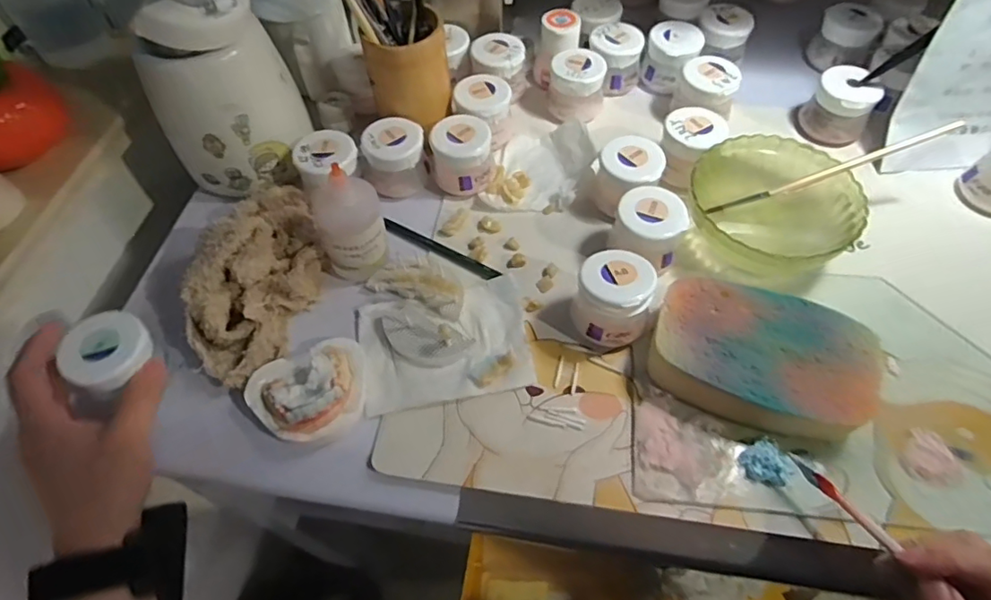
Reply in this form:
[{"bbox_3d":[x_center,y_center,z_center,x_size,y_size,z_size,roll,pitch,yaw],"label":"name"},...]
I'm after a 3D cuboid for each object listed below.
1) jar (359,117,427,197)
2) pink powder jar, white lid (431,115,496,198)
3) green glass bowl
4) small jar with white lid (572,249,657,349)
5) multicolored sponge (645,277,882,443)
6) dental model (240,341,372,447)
[{"bbox_3d":[-0.086,-0.124,0.486,0.054,0.045,0.044,-18,58,-10],"label":"jar"},{"bbox_3d":[-0.027,-0.123,0.481,0.052,0.048,0.048,-1,57,2],"label":"pink powder jar, white lid"},{"bbox_3d":[0.214,-0.070,0.441,0.119,0.044,0.122,-1,57,2],"label":"green glass bowl"},{"bbox_3d":[0.083,-0.002,0.392,0.050,0.049,0.050,-1,57,2],"label":"small jar with white lid"},{"bbox_3d":[0.174,0.040,0.371,0.137,0.032,0.098,12,58,10],"label":"multicolored sponge"},{"bbox_3d":[-0.126,0.063,0.380,0.078,0.027,0.066,-16,58,-8],"label":"dental model"}]

